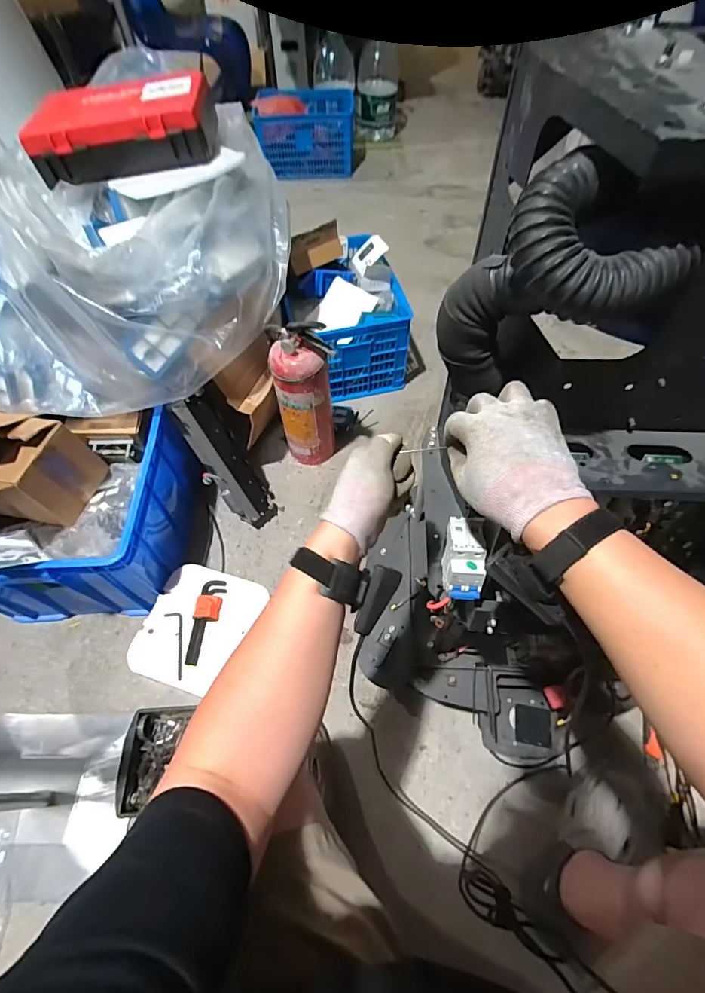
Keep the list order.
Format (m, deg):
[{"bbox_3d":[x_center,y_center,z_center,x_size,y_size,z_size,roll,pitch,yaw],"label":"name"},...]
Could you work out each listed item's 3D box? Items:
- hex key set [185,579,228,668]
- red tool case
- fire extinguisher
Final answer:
[{"bbox_3d":[-0.309,0.255,0.895,0.056,0.028,0.174,4,58,4],"label":"hex key set"},{"bbox_3d":[-0.490,-0.791,0.928,0.368,0.112,0.186,-7,58,-3],"label":"red tool case"},{"bbox_3d":[-0.120,-0.251,1.100,0.141,0.397,0.156,-13,59,-7],"label":"fire extinguisher"}]

